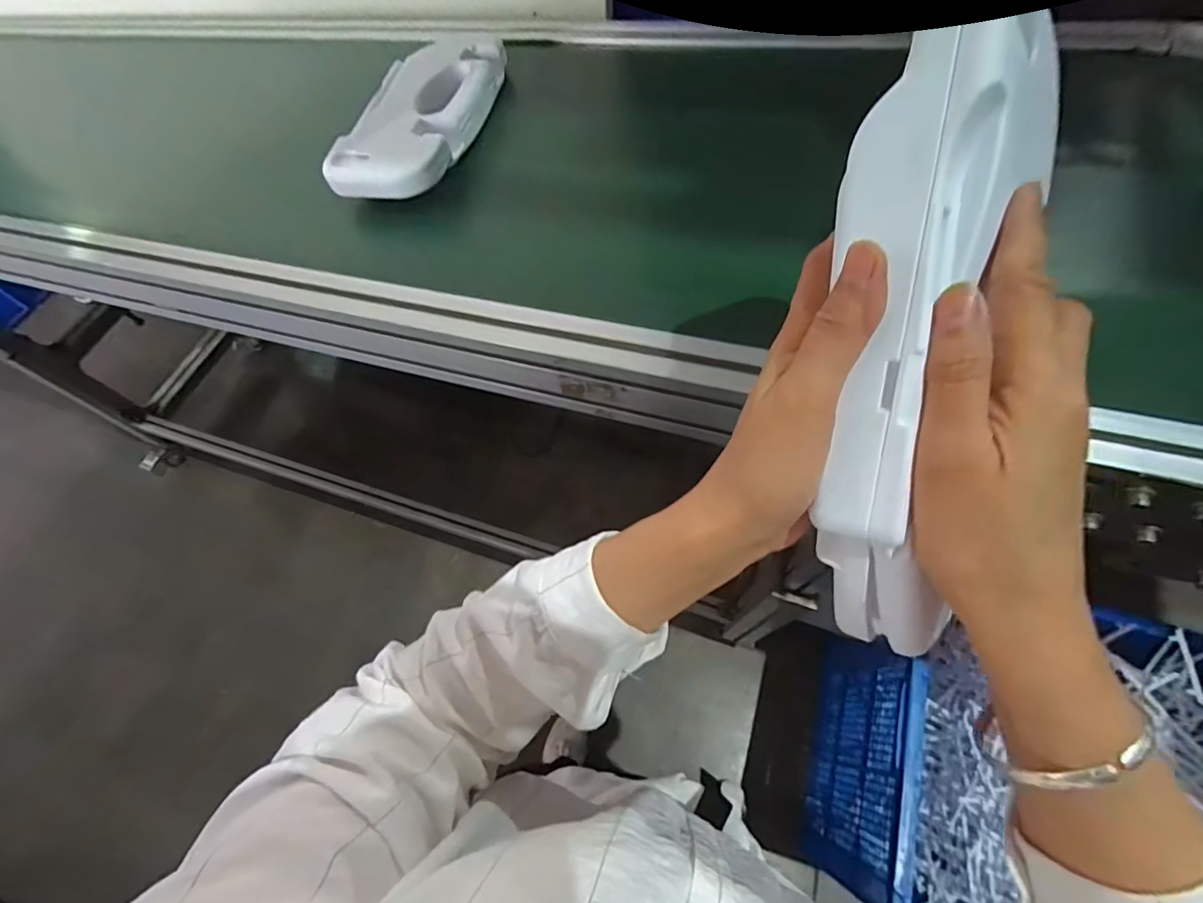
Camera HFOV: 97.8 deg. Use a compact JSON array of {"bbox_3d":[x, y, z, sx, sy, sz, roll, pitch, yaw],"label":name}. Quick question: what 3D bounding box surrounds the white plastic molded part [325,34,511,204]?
[{"bbox_3d":[-0.188,-0.358,0.551,0.116,0.035,0.243,11,64,9],"label":"white plastic molded part"}]

